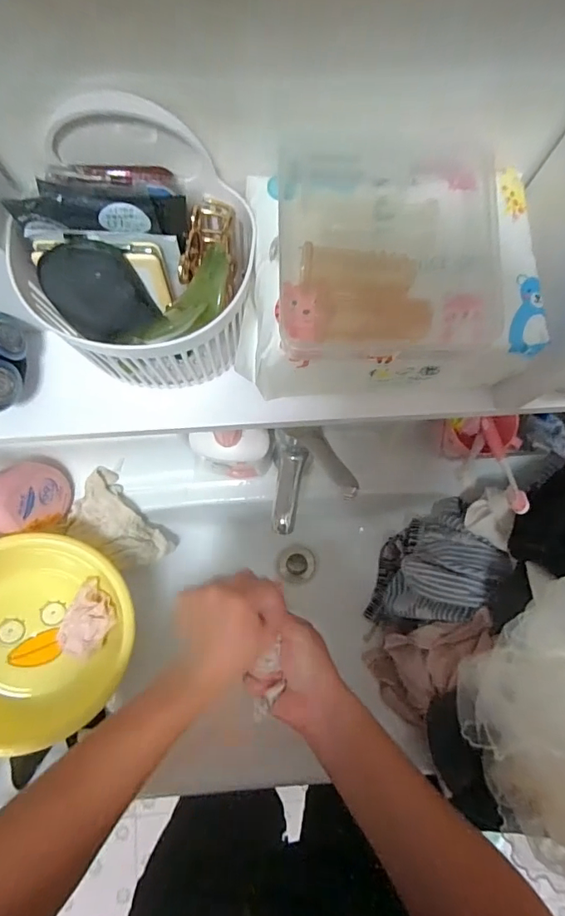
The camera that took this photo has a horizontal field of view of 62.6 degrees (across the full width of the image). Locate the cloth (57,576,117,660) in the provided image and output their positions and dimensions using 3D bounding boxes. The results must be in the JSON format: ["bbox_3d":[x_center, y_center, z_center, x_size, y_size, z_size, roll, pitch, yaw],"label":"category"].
[{"bbox_3d":[-0.240,0.201,0.576,0.059,0.031,0.084,26,80,4],"label":"cloth"}]

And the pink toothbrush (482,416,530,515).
[{"bbox_3d":[0.244,0.003,0.510,0.017,0.016,0.146,8,41,1],"label":"pink toothbrush"}]

